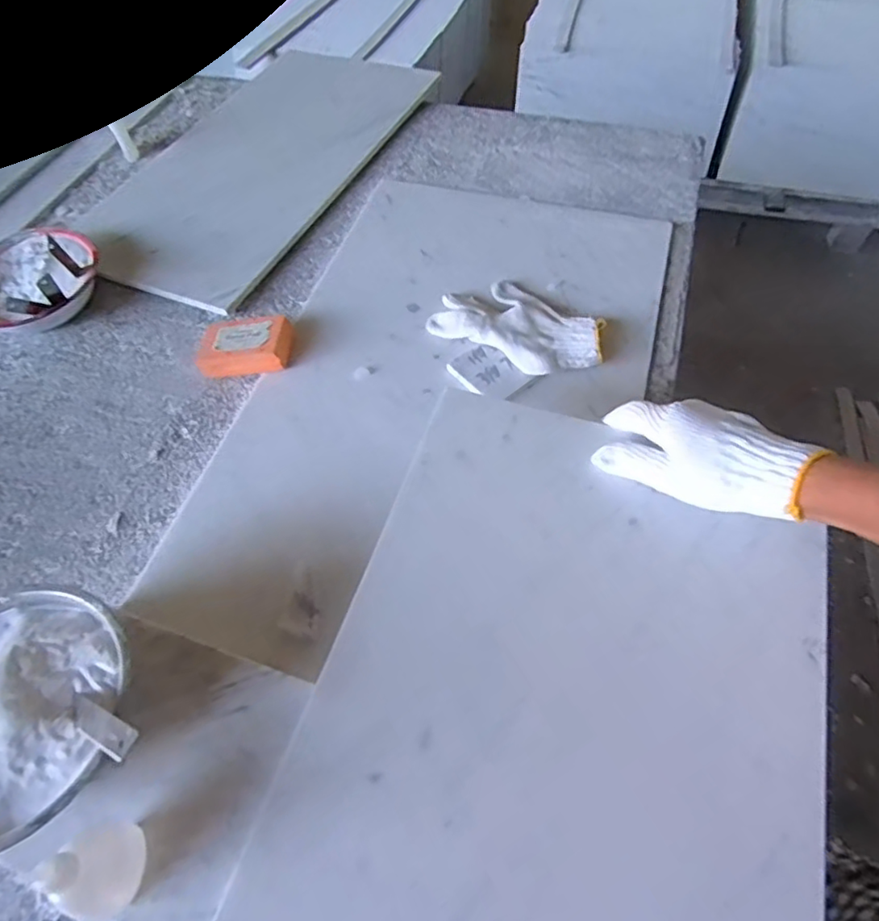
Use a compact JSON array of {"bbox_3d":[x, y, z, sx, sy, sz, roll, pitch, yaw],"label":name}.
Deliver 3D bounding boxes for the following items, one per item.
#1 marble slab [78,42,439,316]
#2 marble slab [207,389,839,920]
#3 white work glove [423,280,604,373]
[{"bbox_3d":[-0.262,-0.453,0.861,0.310,0.021,0.598,21,60,15],"label":"marble slab"},{"bbox_3d":[0.052,0.221,0.324,0.307,0.021,0.572,15,58,11],"label":"marble slab"},{"bbox_3d":[0.089,-0.148,0.641,0.183,0.025,0.109,31,63,20],"label":"white work glove"}]

